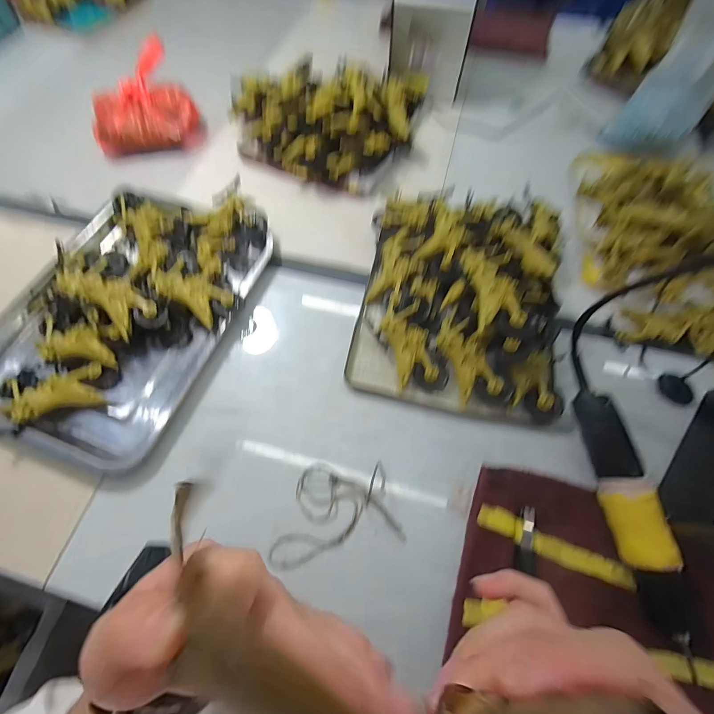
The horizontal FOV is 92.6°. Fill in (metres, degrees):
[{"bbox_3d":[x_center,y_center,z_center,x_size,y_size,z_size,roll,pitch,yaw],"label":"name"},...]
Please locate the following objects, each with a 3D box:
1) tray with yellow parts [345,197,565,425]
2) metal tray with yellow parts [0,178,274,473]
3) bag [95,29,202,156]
[{"bbox_3d":[0.125,-0.084,0.403,0.229,0.089,0.275,9,67,4],"label":"tray with yellow parts"},{"bbox_3d":[-0.281,-0.074,0.420,0.260,0.056,0.373,19,68,8],"label":"metal tray with yellow parts"},{"bbox_3d":[-0.344,-0.404,0.543,0.153,0.093,0.114,-19,68,-8],"label":"bag"}]

